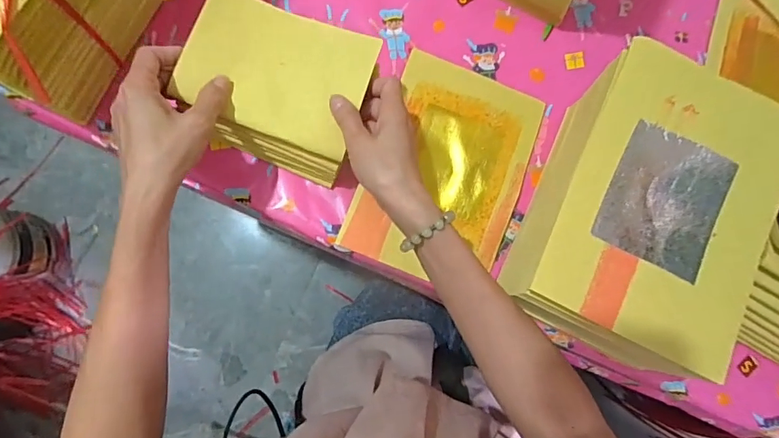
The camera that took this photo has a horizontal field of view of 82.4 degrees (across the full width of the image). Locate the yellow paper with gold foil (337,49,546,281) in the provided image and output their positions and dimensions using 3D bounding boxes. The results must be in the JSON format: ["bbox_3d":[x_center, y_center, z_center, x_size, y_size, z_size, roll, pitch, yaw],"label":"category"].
[{"bbox_3d":[0.062,-0.051,0.473,0.160,0.016,0.225,21,82,-3],"label":"yellow paper with gold foil"}]

